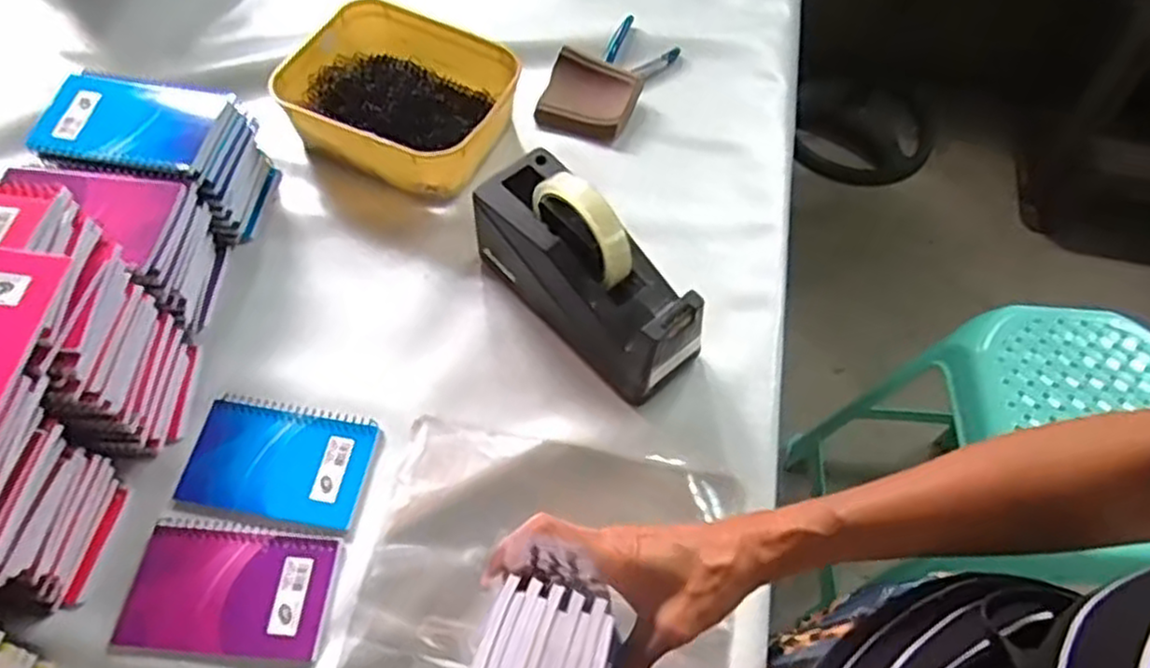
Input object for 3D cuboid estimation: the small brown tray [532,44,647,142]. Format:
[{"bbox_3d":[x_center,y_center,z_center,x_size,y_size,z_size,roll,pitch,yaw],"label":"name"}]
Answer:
[{"bbox_3d":[0.014,-0.239,0.736,0.090,0.028,0.086,18,61,8],"label":"small brown tray"}]

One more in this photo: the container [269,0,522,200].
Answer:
[{"bbox_3d":[-0.164,-0.222,0.692,0.197,0.066,0.161,20,61,8],"label":"container"}]

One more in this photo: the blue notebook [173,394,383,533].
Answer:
[{"bbox_3d":[-0.221,0.094,0.551,0.133,0.006,0.086,11,60,3],"label":"blue notebook"}]

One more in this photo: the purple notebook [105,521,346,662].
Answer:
[{"bbox_3d":[-0.236,0.174,0.507,0.135,0.004,0.083,6,60,0],"label":"purple notebook"}]

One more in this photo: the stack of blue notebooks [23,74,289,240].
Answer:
[{"bbox_3d":[-0.351,-0.147,0.625,0.142,0.102,0.104,7,60,1],"label":"stack of blue notebooks"}]

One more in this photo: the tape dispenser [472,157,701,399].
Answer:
[{"bbox_3d":[0.010,-0.052,0.574,0.073,0.122,0.194,-36,68,-21],"label":"tape dispenser"}]

